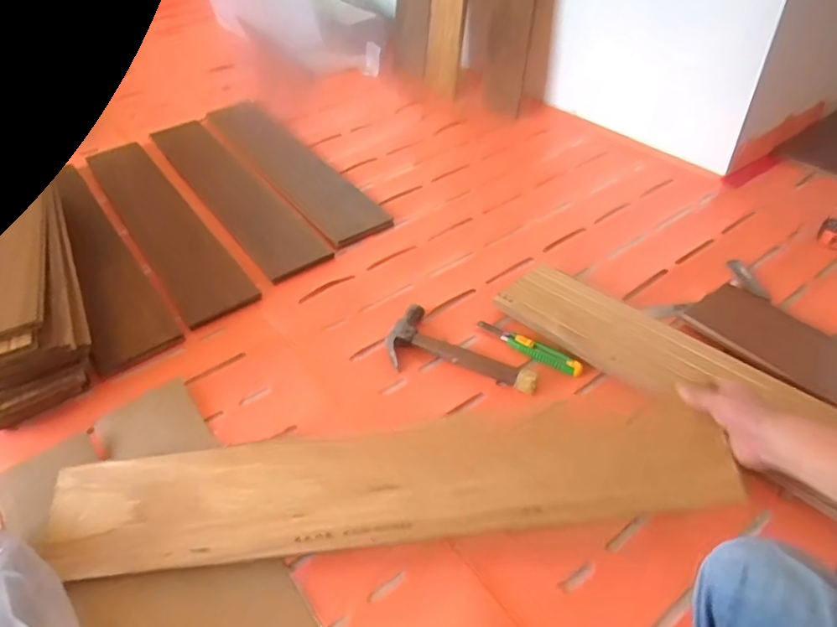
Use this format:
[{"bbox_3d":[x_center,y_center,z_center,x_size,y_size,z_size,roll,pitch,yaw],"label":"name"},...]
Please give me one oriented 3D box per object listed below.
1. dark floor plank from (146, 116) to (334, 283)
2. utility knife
[{"bbox_3d":[-0.500,-0.335,1.464,0.164,0.017,0.869,-28,48,-23],"label":"dark floor plank"},{"bbox_3d":[0.199,0.059,0.995,0.203,0.018,0.027,29,53,30],"label":"utility knife"}]

